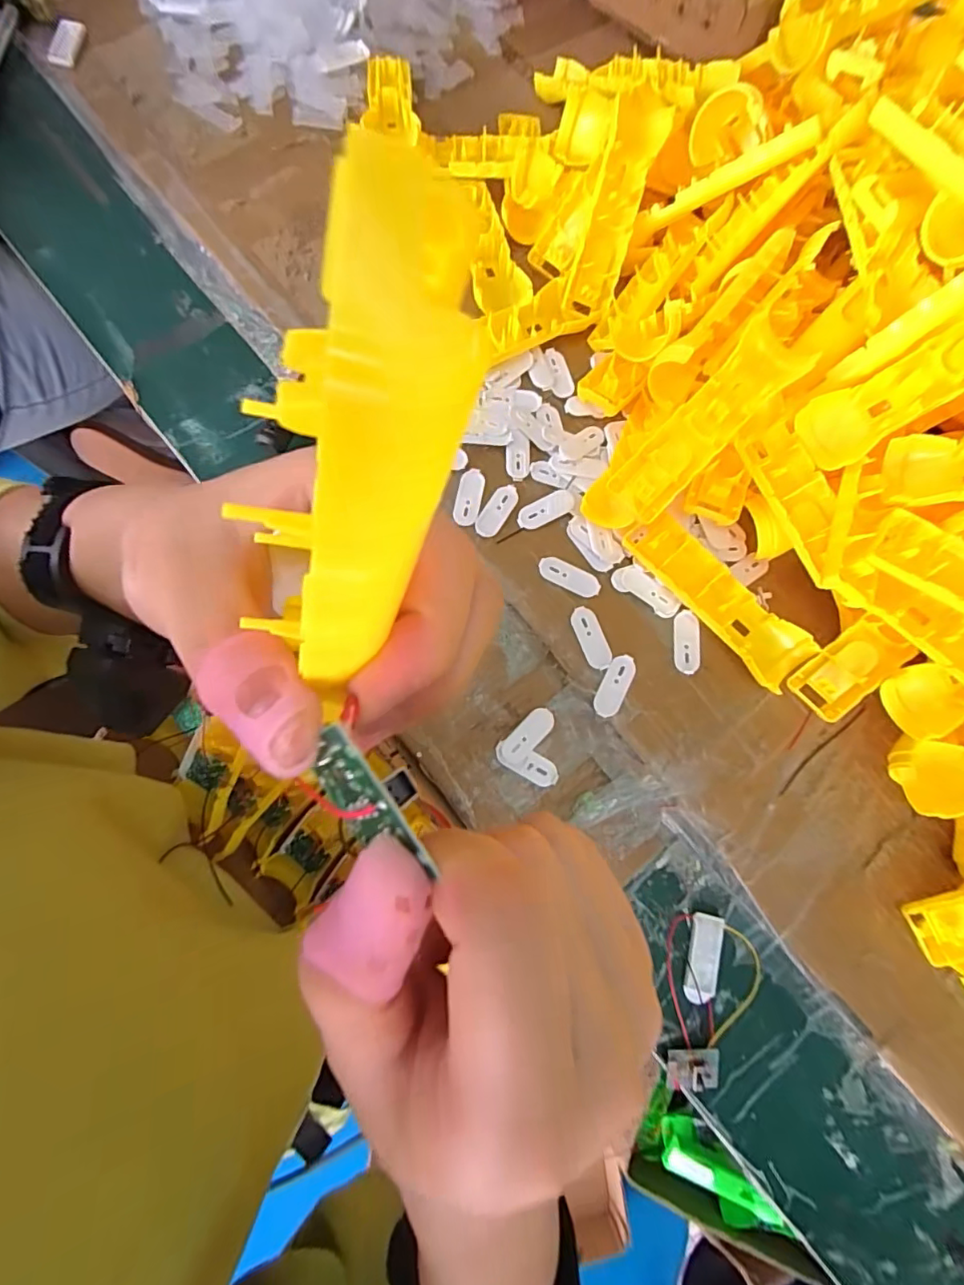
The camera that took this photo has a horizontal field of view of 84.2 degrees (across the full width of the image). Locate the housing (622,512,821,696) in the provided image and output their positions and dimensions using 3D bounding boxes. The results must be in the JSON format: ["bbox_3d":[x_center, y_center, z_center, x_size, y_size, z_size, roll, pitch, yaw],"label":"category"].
[{"bbox_3d":[0.178,-0.033,0.409,0.048,0.022,0.155,-43,83,-8],"label":"housing"}]

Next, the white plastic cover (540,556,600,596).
[{"bbox_3d":[0.070,-0.052,0.423,0.050,0.004,0.020,26,80,4],"label":"white plastic cover"}]

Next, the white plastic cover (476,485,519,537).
[{"bbox_3d":[0.013,-0.107,0.430,0.020,0.006,0.050,33,81,5],"label":"white plastic cover"}]

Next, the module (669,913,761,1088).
[{"bbox_3d":[0.163,0.250,0.372,0.065,0.020,0.107,7,80,0],"label":"module"}]

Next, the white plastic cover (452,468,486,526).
[{"bbox_3d":[-0.011,-0.118,0.436,0.022,0.007,0.049,10,80,1],"label":"white plastic cover"}]

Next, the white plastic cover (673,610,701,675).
[{"bbox_3d":[0.161,0.000,0.417,0.020,0.004,0.049,4,80,0],"label":"white plastic cover"}]

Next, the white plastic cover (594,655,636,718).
[{"bbox_3d":[0.102,0.034,0.408,0.021,0.004,0.050,28,81,4],"label":"white plastic cover"}]

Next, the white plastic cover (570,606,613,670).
[{"bbox_3d":[0.085,-0.004,0.413,0.020,0.004,0.050,-22,81,-5],"label":"white plastic cover"}]

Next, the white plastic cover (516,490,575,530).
[{"bbox_3d":[0.052,-0.108,0.435,0.049,0.004,0.022,-25,81,-5],"label":"white plastic cover"}]

